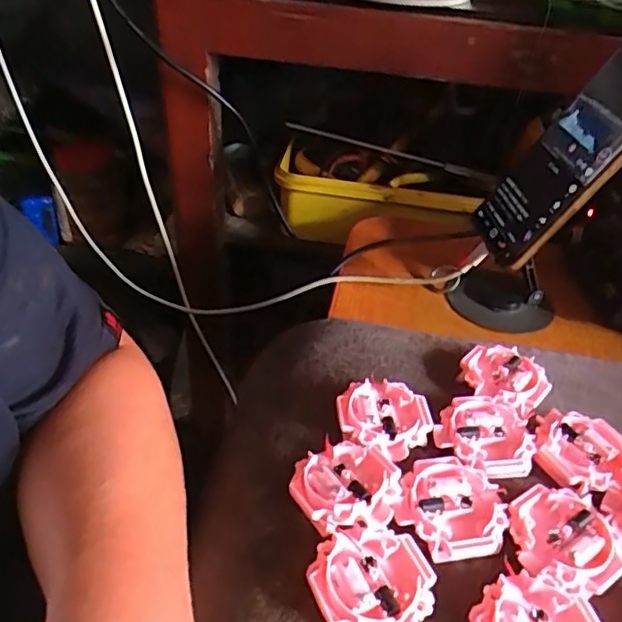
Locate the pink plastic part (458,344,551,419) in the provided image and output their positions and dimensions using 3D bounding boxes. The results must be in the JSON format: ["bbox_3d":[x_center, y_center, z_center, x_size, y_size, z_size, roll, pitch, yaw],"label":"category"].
[{"bbox_3d":[0.122,0.045,0.374,0.052,0.020,0.048,31,44,29],"label":"pink plastic part"}]

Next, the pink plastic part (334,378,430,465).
[{"bbox_3d":[0.041,0.063,0.338,0.051,0.016,0.053,3,38,-3],"label":"pink plastic part"}]

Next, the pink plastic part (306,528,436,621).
[{"bbox_3d":[0.026,0.123,0.260,0.052,0.016,0.047,9,38,5],"label":"pink plastic part"}]

